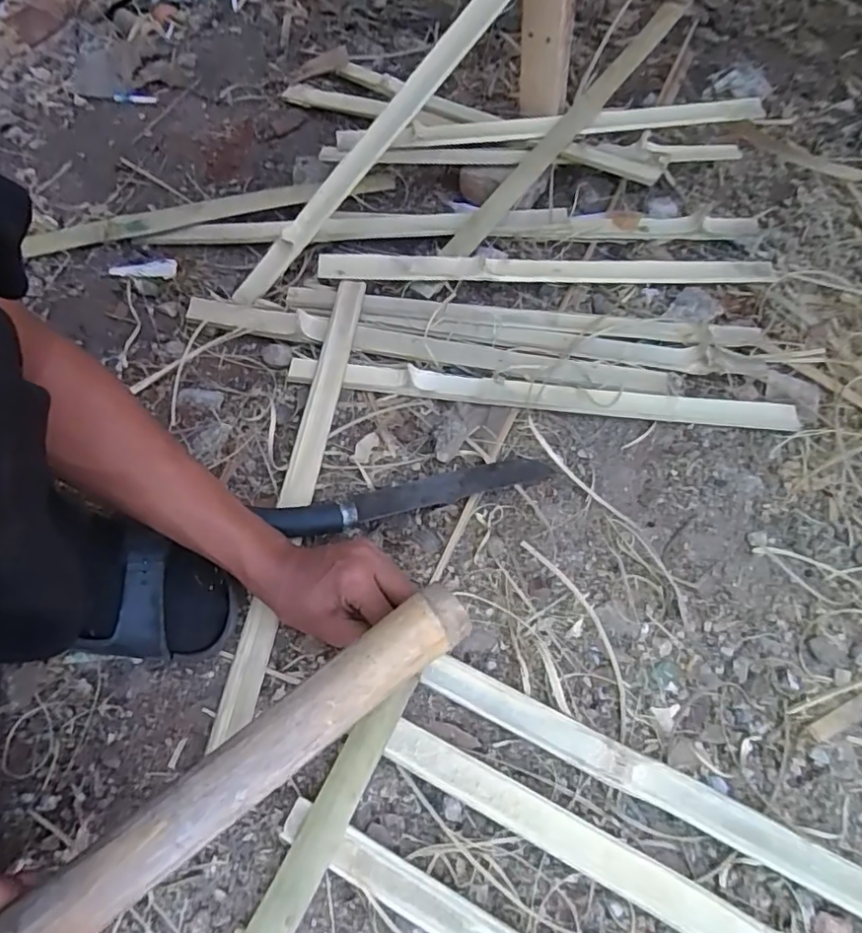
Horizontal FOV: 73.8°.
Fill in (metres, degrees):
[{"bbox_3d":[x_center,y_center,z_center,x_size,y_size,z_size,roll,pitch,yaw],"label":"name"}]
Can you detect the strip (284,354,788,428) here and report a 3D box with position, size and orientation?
[{"bbox_3d":[0.105,-0.072,0.565,0.495,0.006,0.030,7,62,2],"label":"strip"}]

